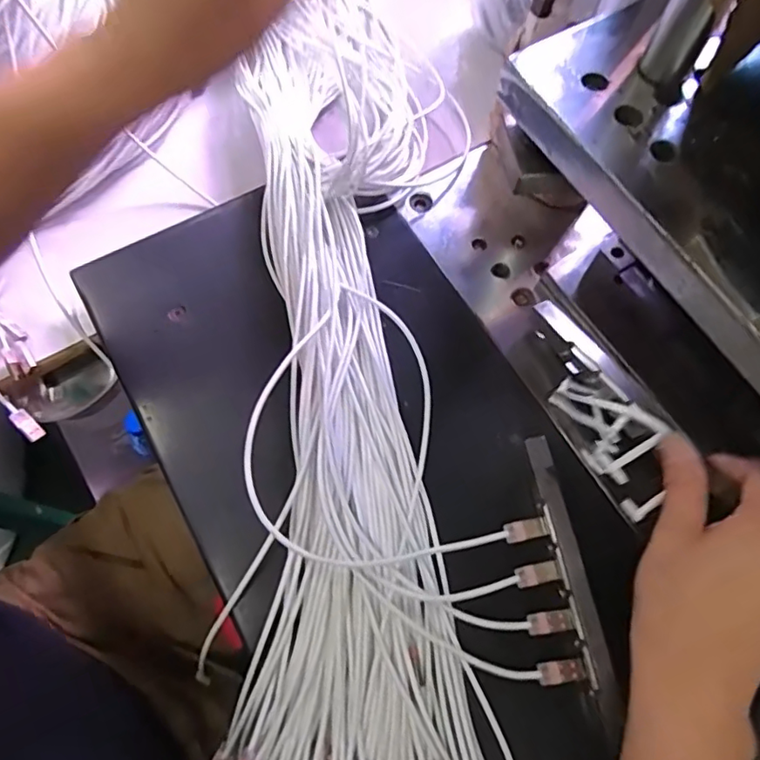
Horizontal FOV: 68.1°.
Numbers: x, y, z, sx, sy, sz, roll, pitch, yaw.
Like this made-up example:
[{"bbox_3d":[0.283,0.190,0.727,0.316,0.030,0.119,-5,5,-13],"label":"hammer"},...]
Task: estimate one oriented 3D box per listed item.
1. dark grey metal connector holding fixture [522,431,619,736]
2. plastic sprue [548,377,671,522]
[{"bbox_3d":[0.124,0.124,0.363,0.017,0.005,0.177,-9,70,-6],"label":"dark grey metal connector holding fixture"},{"bbox_3d":[0.150,0.035,0.369,0.046,0.034,0.107,-13,47,-8],"label":"plastic sprue"}]

